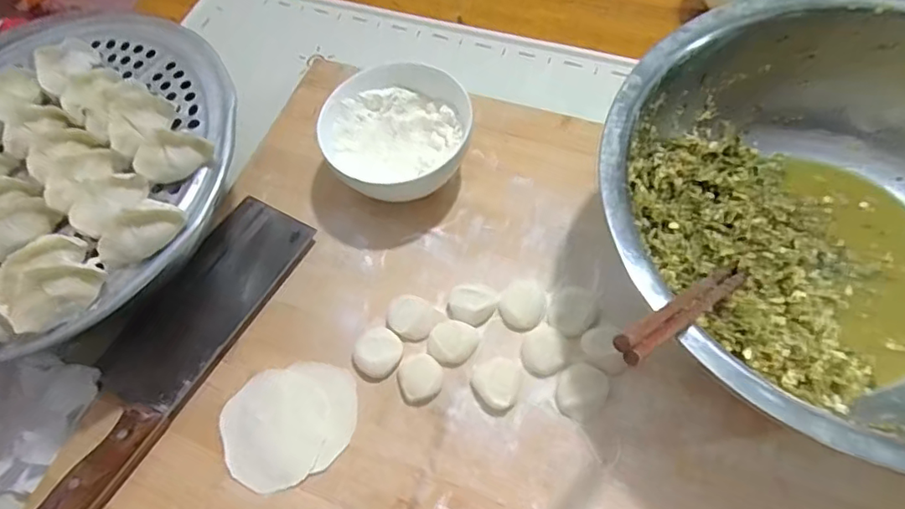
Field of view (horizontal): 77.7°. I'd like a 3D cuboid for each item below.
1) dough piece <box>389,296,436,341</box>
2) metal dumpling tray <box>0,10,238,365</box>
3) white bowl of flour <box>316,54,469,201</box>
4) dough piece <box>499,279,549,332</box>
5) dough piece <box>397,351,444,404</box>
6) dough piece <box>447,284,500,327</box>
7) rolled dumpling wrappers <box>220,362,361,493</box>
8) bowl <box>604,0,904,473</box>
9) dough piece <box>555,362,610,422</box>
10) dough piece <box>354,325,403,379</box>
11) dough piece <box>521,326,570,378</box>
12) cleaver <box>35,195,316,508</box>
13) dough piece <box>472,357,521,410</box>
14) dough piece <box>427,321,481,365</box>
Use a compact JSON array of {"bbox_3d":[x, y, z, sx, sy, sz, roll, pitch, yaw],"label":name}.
[{"bbox_3d":[-0.031,0.050,0.444,0.033,0.015,0.034,-3,63,5],"label":"dough piece"},{"bbox_3d":[-0.326,-0.080,0.434,0.300,0.054,0.324,-11,62,1],"label":"metal dumpling tray"},{"bbox_3d":[-0.048,-0.099,0.496,0.122,0.071,0.128,-3,63,5],"label":"white bowl of flour"},{"bbox_3d":[0.056,0.040,0.446,0.035,0.011,0.042,18,66,15],"label":"dough piece"},{"bbox_3d":[-0.024,0.093,0.421,0.033,0.018,0.035,-3,63,5],"label":"dough piece"},{"bbox_3d":[0.016,0.040,0.446,0.036,0.017,0.036,-3,63,5],"label":"dough piece"},{"bbox_3d":[-0.121,0.125,0.417,0.098,0.004,0.086,-14,62,-1],"label":"rolled dumpling wrappers"},{"bbox_3d":[0.269,-0.012,0.391,0.322,0.137,0.325,-3,63,5],"label":"bowl"},{"bbox_3d":[0.094,0.101,0.410,0.033,0.011,0.038,19,66,15],"label":"dough piece"},{"bbox_3d":[-0.057,0.074,0.431,0.036,0.021,0.037,-3,63,5],"label":"dough piece"},{"bbox_3d":[0.069,0.073,0.423,0.033,0.017,0.034,-3,63,5],"label":"dough piece"},{"bbox_3d":[-0.232,0.078,0.441,0.086,0.013,0.301,26,68,18],"label":"cleaver"},{"bbox_3d":[0.032,0.094,0.414,0.034,0.017,0.038,14,65,13],"label":"dough piece"},{"bbox_3d":[0.000,0.068,0.430,0.037,0.016,0.032,15,65,13],"label":"dough piece"}]

